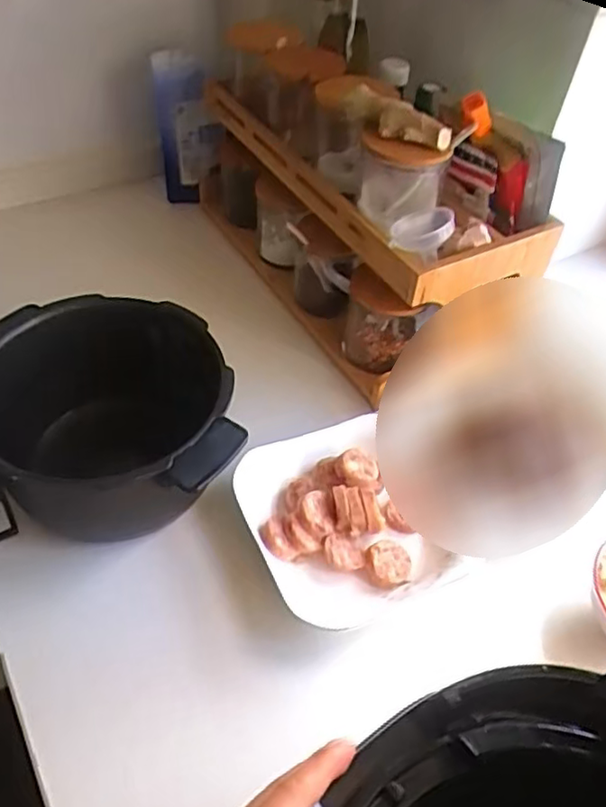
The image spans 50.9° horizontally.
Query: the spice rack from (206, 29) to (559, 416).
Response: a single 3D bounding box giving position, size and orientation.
[{"bbox_3d":[0.056,-0.234,0.694,0.166,0.249,0.396,-22,54,-23],"label":"spice rack"}]

